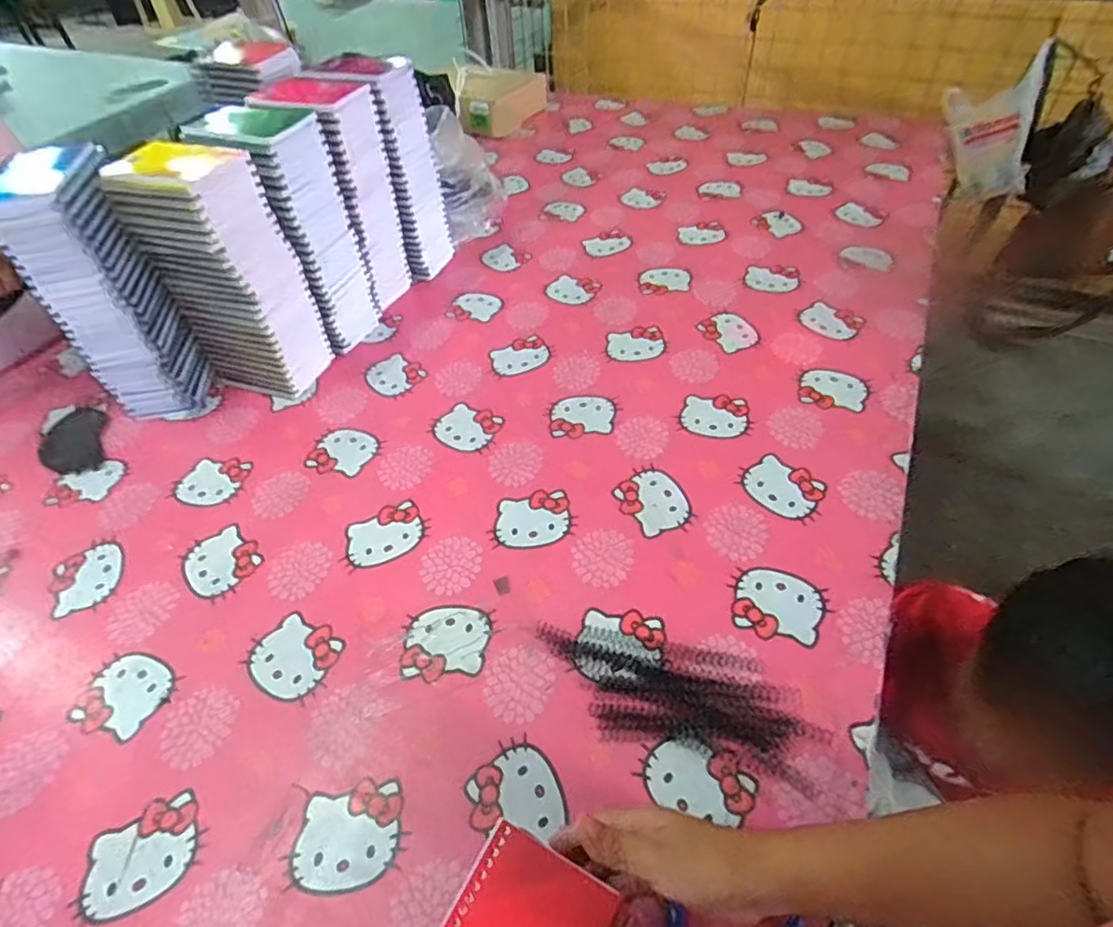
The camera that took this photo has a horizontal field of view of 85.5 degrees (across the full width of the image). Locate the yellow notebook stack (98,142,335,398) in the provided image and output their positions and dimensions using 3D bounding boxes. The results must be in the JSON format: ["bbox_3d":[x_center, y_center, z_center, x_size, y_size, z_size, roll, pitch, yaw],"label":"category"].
[{"bbox_3d":[-0.396,-0.218,0.732,0.130,0.295,0.109,13,50,17],"label":"yellow notebook stack"}]

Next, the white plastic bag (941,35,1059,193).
[{"bbox_3d":[0.944,-0.709,1.287,0.176,0.267,0.055,1,34,41],"label":"white plastic bag"}]

